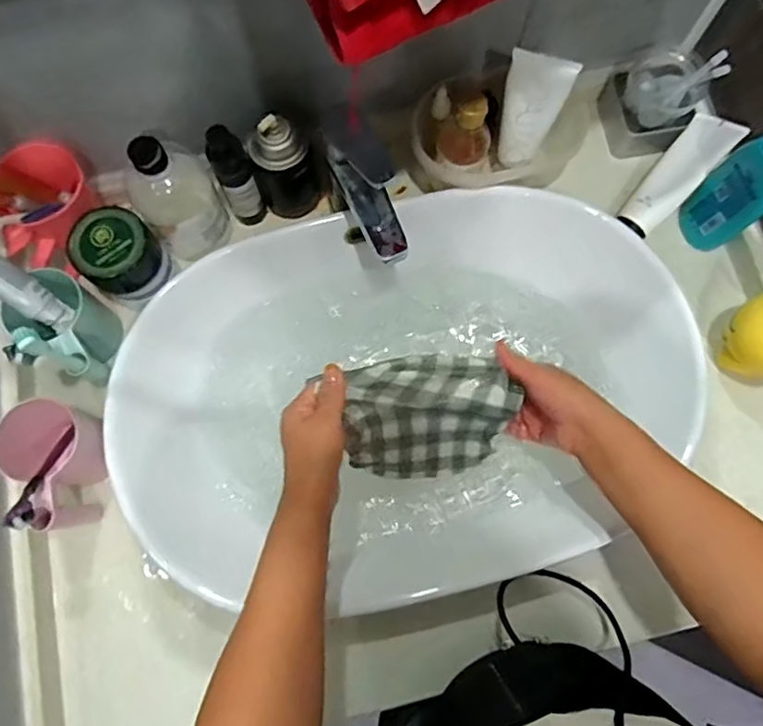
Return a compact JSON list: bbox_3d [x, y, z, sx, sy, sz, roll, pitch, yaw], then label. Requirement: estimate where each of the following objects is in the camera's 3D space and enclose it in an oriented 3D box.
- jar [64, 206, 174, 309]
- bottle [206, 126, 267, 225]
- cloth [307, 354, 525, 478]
[{"bbox_3d":[-0.261,-0.108,0.582,0.070,0.069,0.072,0,76,0],"label":"jar"},{"bbox_3d":[-0.150,-0.189,0.608,0.035,0.144,0.029,-23,77,-5],"label":"bottle"},{"bbox_3d":[0.046,0.057,0.561,0.153,0.129,0.033,-3,32,-5],"label":"cloth"}]

